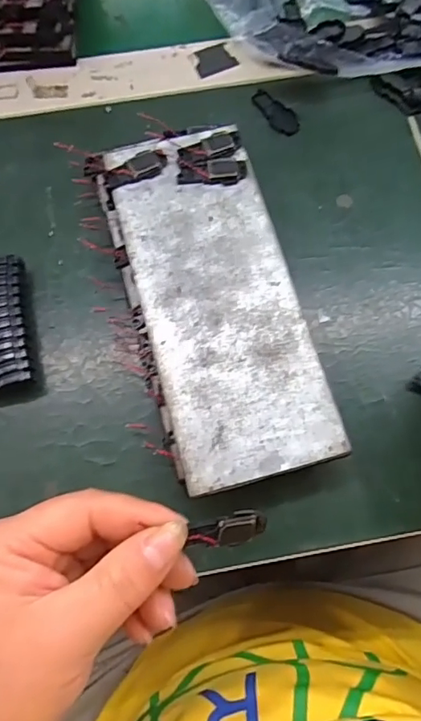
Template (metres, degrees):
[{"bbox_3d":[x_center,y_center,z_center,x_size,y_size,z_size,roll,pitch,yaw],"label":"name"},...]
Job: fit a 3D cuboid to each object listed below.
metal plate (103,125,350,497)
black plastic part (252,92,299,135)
[{"bbox_3d":[0.003,-0.036,0.270,0.078,0.004,0.194,-15,73,-5],"label":"metal plate"},{"bbox_3d":[0.042,-0.163,0.337,0.018,0.004,0.039,-42,77,-13],"label":"black plastic part"}]

